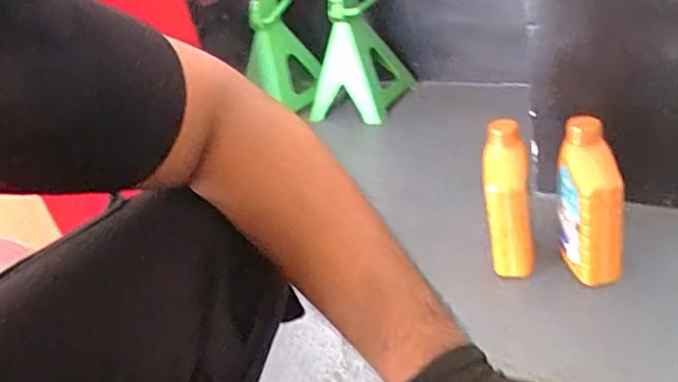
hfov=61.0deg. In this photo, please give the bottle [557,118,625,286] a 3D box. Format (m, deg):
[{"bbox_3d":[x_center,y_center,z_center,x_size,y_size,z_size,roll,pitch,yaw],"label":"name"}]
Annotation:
[{"bbox_3d":[0.352,0.027,0.808,0.076,0.227,0.074,-3,30,13],"label":"bottle"}]

